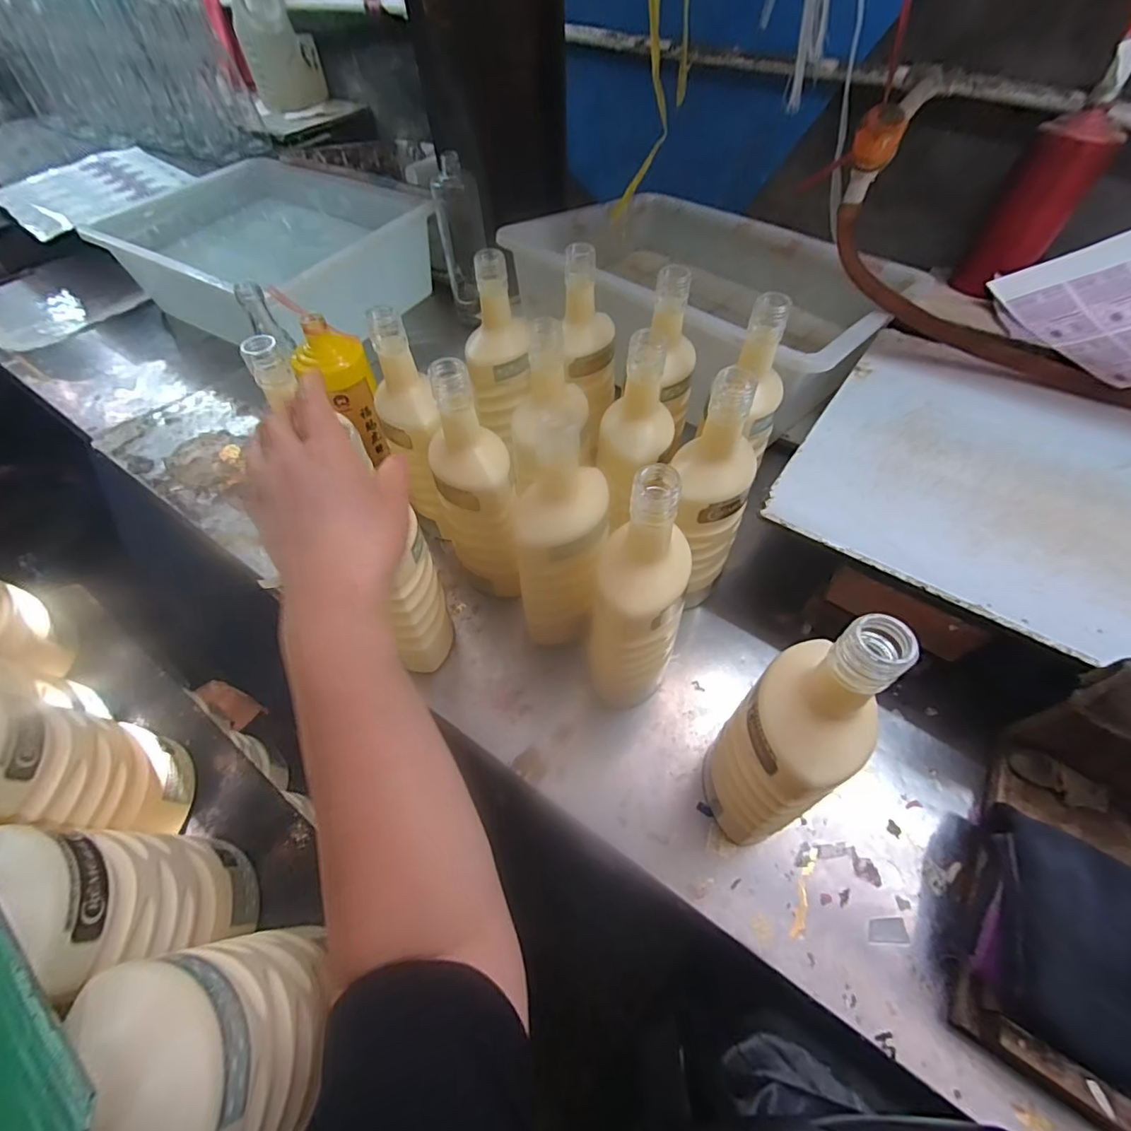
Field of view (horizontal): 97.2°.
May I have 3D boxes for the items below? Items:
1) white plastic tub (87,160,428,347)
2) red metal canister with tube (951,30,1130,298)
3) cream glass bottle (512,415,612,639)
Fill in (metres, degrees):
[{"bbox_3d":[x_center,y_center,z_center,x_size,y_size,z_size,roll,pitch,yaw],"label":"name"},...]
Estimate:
[{"bbox_3d":[-0.534,-0.579,0.910,0.524,0.131,0.415,36,66,22],"label":"white plastic tub"},{"bbox_3d":[0.566,-0.474,0.559,0.097,0.283,0.129,31,64,20],"label":"red metal canister with tube"},{"bbox_3d":[-0.004,-0.010,0.442,0.072,0.245,0.083,9,58,8],"label":"cream glass bottle"}]

